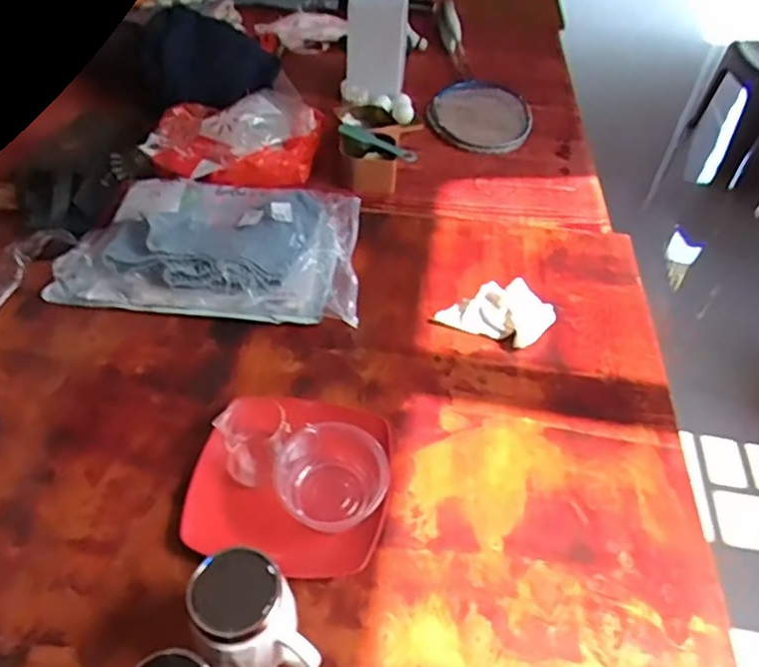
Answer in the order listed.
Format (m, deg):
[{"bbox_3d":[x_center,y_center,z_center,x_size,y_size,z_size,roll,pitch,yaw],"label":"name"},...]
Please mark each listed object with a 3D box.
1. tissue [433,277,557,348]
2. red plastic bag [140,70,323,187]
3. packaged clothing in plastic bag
[{"bbox_3d":[0.160,-0.033,0.886,0.151,0.053,0.081,19,49,14],"label":"tissue"},{"bbox_3d":[-0.243,-0.339,1.114,0.297,0.081,0.236,-7,48,-10],"label":"red plastic bag"},{"bbox_3d":[-0.243,-0.145,0.959,0.433,0.069,0.283,5,47,1],"label":"packaged clothing in plastic bag"}]

